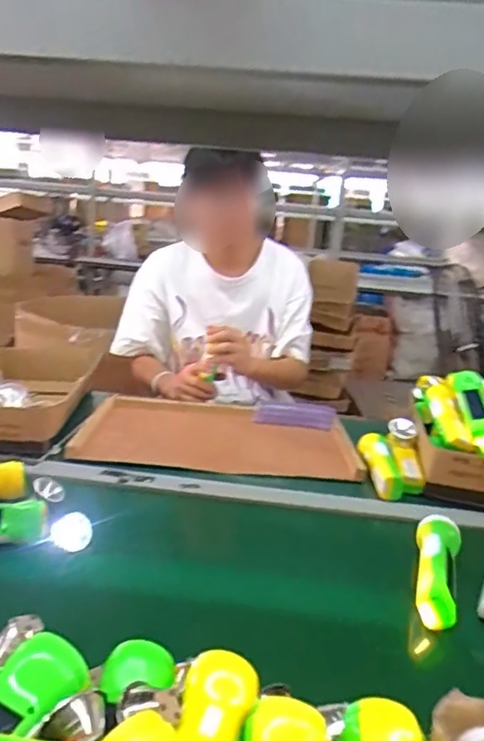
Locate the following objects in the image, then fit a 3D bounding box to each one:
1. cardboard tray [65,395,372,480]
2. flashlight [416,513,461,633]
[{"bbox_3d":[-0.038,0.119,1.033,0.466,0.030,0.299,5,16,0],"label":"cardboard tray"},{"bbox_3d":[0.227,0.227,0.664,0.050,0.044,0.165,10,17,20],"label":"flashlight"}]

